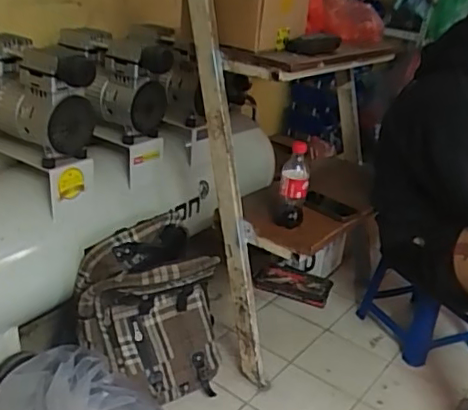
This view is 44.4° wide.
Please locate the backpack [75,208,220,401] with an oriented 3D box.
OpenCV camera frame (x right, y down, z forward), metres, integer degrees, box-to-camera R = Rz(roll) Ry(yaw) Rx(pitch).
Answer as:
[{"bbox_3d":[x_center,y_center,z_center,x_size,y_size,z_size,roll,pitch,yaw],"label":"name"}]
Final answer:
[{"bbox_3d":[-0.186,0.228,1.298,0.316,0.346,0.243,2,25,-9],"label":"backpack"}]

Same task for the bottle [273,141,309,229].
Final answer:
[{"bbox_3d":[0.131,-0.042,1.270,0.062,0.201,0.053,7,25,2],"label":"bottle"}]

